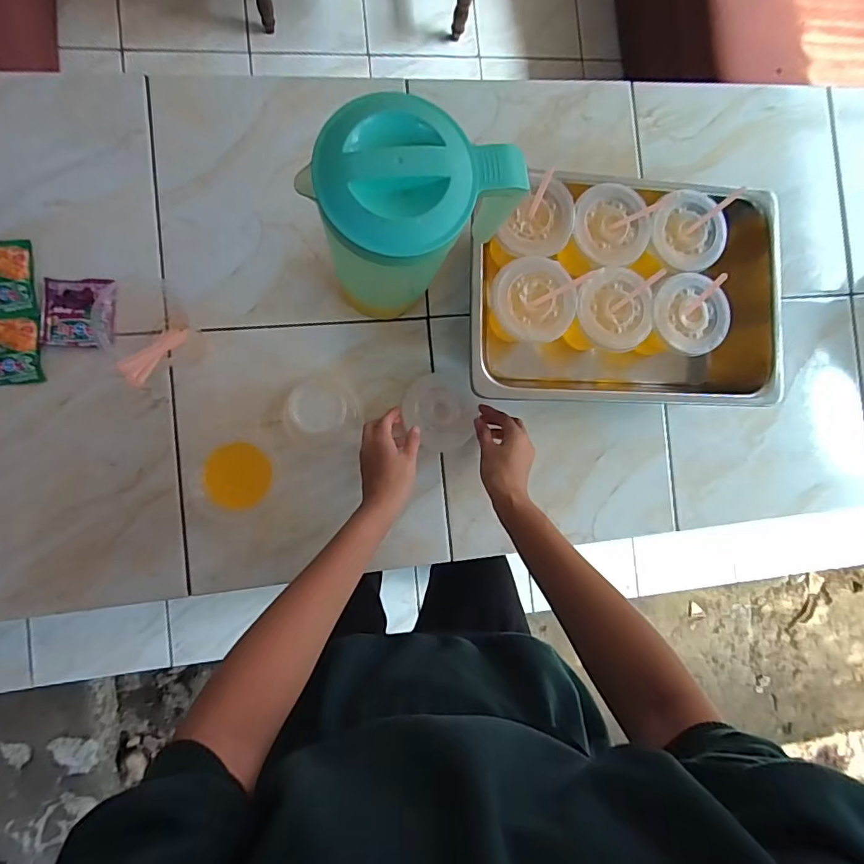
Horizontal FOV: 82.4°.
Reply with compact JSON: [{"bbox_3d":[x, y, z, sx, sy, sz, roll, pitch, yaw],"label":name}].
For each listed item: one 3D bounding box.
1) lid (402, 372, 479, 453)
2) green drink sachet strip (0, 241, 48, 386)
[{"bbox_3d":[0.008,-0.022,0.586,0.084,0.021,0.088,6,87,-9],"label":"lid"},{"bbox_3d":[-0.459,-0.127,0.527,0.068,0.007,0.152,-6,89,-9],"label":"green drink sachet strip"}]

